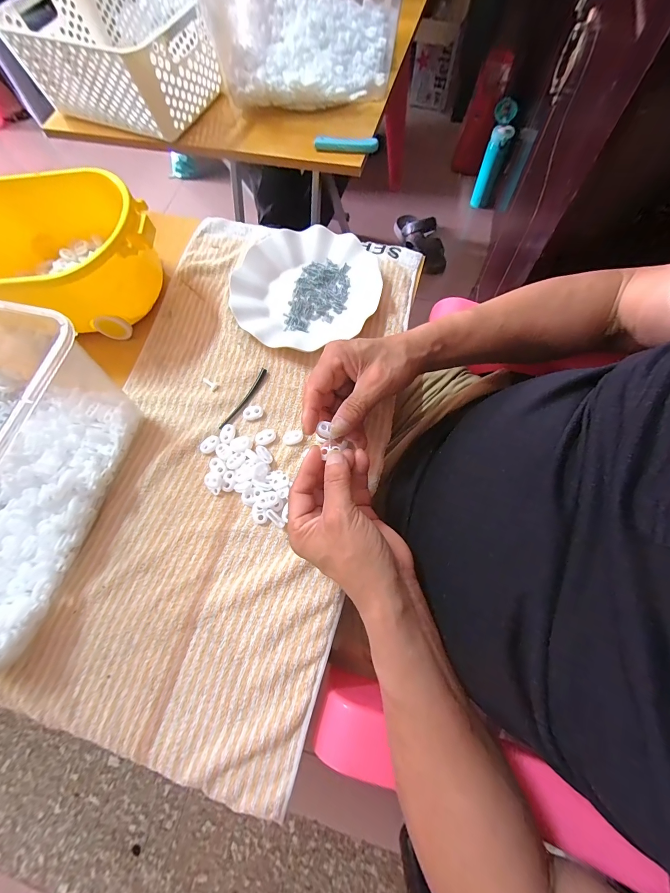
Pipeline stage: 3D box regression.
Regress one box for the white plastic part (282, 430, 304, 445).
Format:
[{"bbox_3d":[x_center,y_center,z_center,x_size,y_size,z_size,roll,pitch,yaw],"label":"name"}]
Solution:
[{"bbox_3d":[-0.046,-0.009,0.358,0.021,0.007,0.016,-17,70,-3],"label":"white plastic part"}]

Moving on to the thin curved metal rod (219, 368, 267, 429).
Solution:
[{"bbox_3d":[-0.104,-0.055,0.379,0.008,0.004,0.087,29,75,10],"label":"thin curved metal rod"}]

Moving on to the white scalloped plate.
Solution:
[{"bbox_3d":[-0.037,-0.199,0.414,0.178,0.025,0.181,-1,70,3],"label":"white scalloped plate"}]

